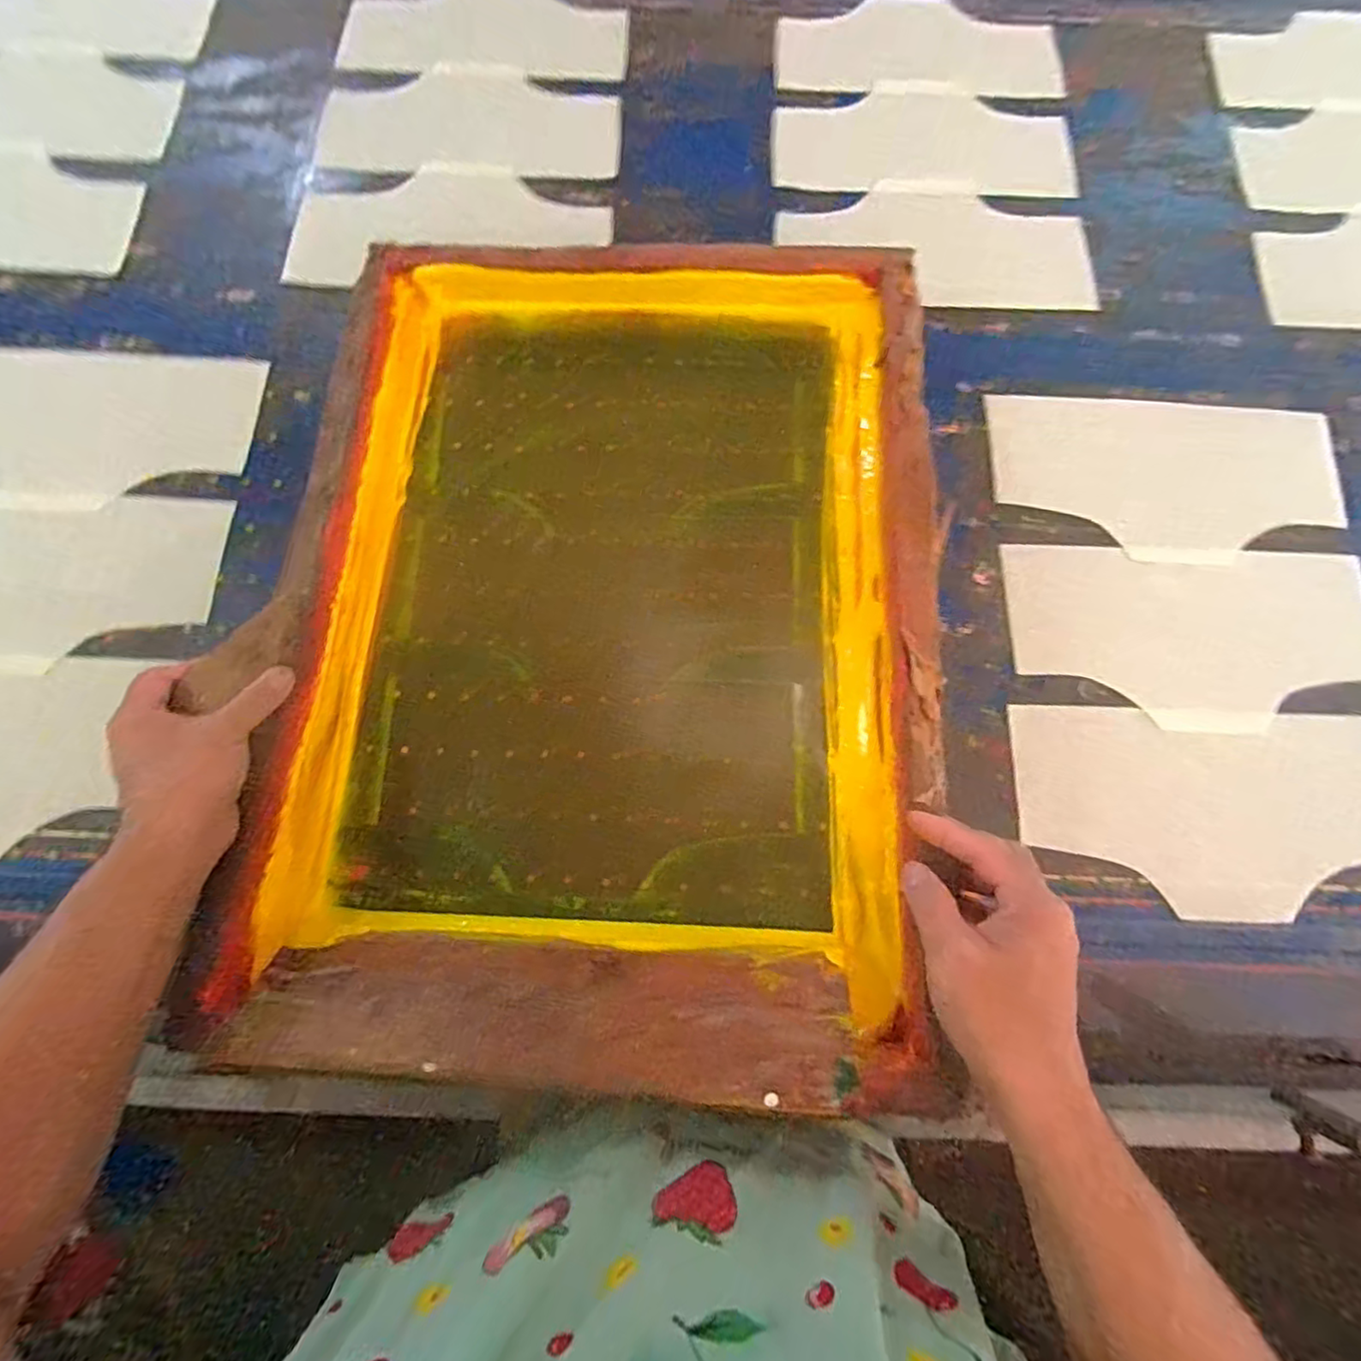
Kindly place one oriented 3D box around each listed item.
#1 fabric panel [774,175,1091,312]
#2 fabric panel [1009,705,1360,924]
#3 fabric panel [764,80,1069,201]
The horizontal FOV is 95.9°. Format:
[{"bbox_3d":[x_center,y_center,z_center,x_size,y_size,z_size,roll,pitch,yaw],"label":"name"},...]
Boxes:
[{"bbox_3d":[0.268,-0.459,0.646,0.321,0.010,0.159,-1,78,-2],"label":"fabric panel"},{"bbox_3d":[0.439,0.107,0.503,0.316,0.009,0.163,3,76,0],"label":"fabric panel"},{"bbox_3d":[0.267,-0.603,0.682,0.323,0.007,0.164,1,76,-1],"label":"fabric panel"}]

